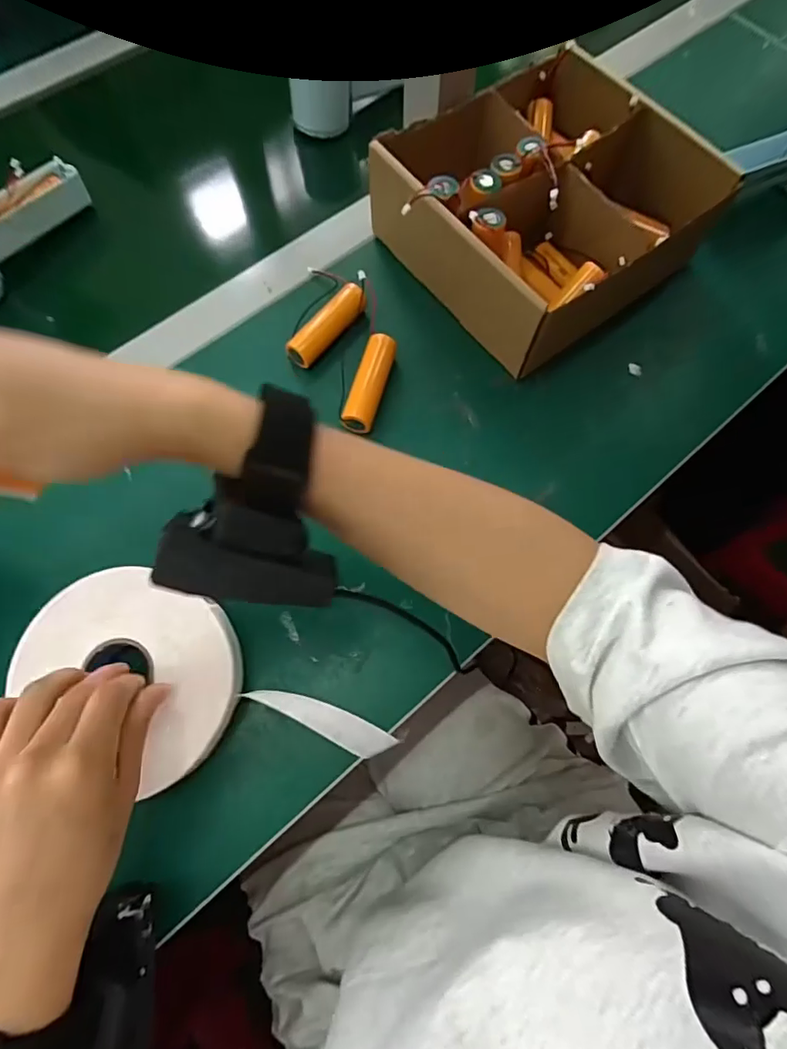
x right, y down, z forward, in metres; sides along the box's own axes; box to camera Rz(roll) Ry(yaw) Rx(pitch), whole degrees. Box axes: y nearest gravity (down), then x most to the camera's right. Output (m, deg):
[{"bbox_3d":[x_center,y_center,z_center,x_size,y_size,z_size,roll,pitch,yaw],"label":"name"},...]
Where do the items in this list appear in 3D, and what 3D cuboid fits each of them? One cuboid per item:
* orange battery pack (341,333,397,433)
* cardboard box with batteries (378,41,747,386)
[{"bbox_3d":[-0.017,-0.100,0.368,0.021,0.019,0.075,16,71,4],"label":"orange battery pack"},{"bbox_3d":[0.114,-0.242,0.389,0.202,0.075,0.184,-37,76,-12],"label":"cardboard box with batteries"}]

